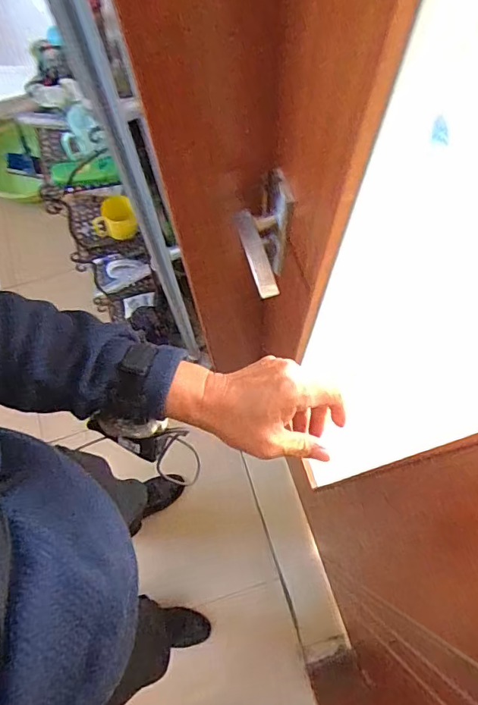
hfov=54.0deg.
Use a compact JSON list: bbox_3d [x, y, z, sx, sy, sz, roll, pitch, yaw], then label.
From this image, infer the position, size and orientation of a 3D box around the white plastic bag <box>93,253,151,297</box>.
[{"bbox_3d":[-0.348,-0.233,1.365,0.172,0.113,0.056,-17,72,-4],"label":"white plastic bag"}]

